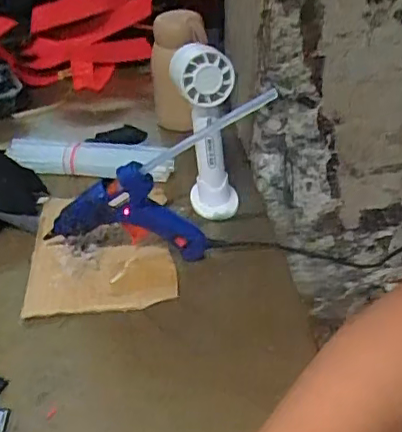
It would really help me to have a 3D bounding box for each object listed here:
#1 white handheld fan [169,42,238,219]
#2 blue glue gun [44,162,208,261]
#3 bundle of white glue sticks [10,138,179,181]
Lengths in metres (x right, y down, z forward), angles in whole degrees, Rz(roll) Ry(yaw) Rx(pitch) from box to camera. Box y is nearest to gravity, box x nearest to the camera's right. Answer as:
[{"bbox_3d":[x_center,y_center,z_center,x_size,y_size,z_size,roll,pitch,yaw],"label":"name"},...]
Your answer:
[{"bbox_3d":[0.004,-0.079,0.548,0.057,0.158,0.066,-4,35,-2],"label":"white handheld fan"},{"bbox_3d":[-0.065,-0.003,0.490,0.134,0.088,0.024,-2,35,0],"label":"blue glue gun"},{"bbox_3d":[-0.123,-0.065,0.636,0.191,0.035,0.031,5,36,10],"label":"bundle of white glue sticks"}]

